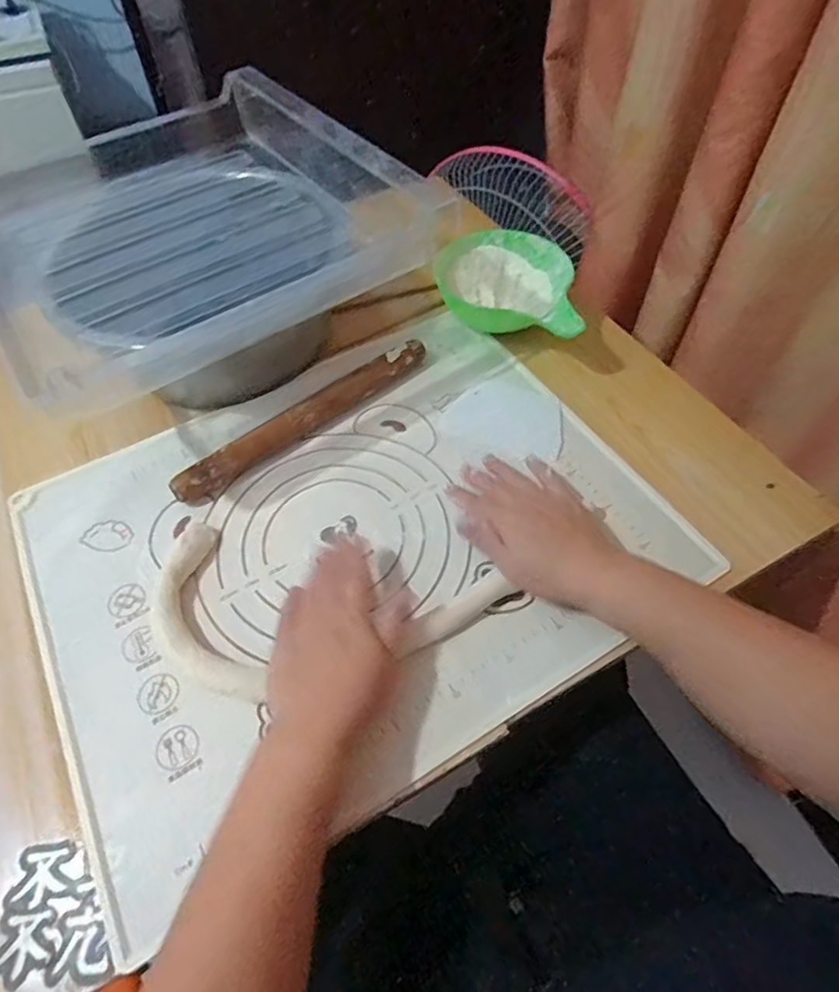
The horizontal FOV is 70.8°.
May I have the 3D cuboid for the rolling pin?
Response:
[{"bbox_3d":[-0.106,-0.077,0.570,0.278,0.031,0.026,-35,62,-22],"label":"rolling pin"}]

